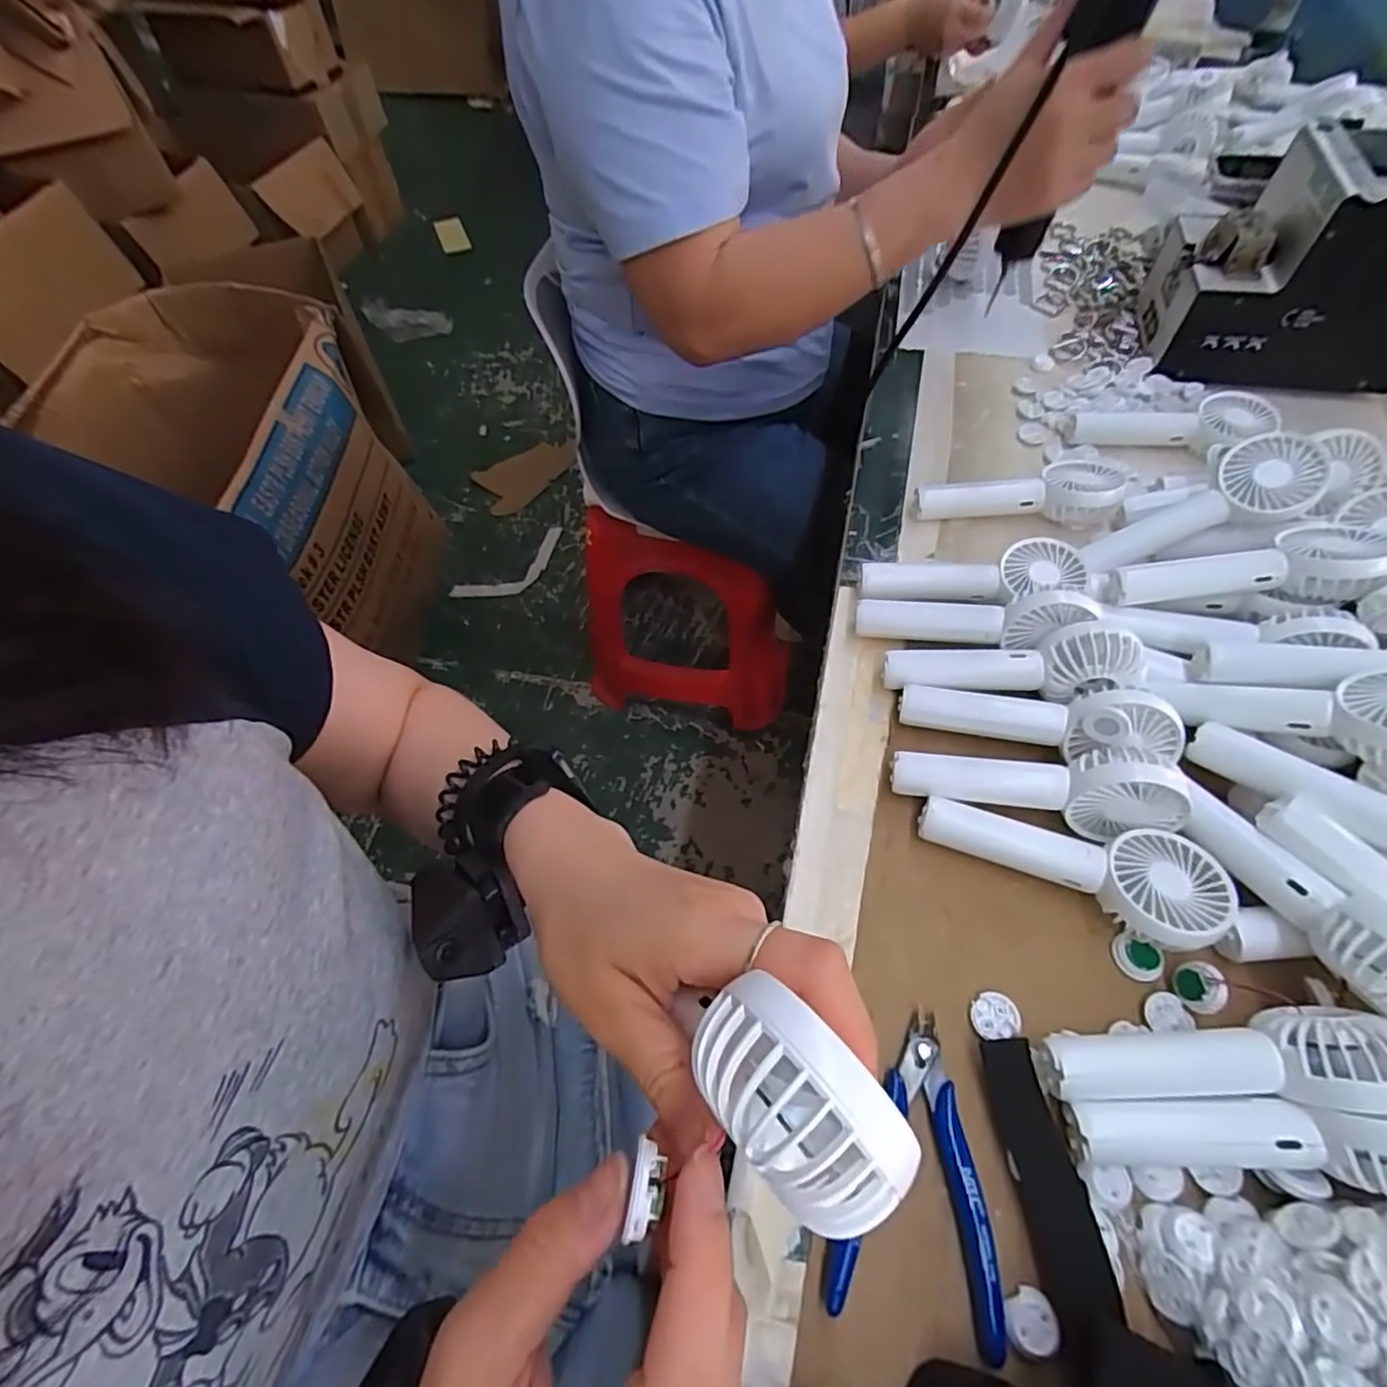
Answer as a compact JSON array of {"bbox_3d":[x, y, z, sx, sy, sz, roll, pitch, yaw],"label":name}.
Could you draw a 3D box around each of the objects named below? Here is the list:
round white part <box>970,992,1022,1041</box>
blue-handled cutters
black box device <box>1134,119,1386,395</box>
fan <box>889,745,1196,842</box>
[{"bbox_3d":[0.147,0.157,0.312,0.023,0.004,0.020,1,58,3],"label":"round white part"},{"bbox_3d":[0.100,0.207,0.282,0.069,0.011,0.113,12,60,10],"label":"blue-handled cutters"},{"bbox_3d":[0.498,-0.349,0.523,0.186,0.146,0.135,12,60,10],"label":"black box device"},{"bbox_3d":[0.183,0.050,0.346,0.139,0.058,0.038,6,59,6],"label":"fan"}]

